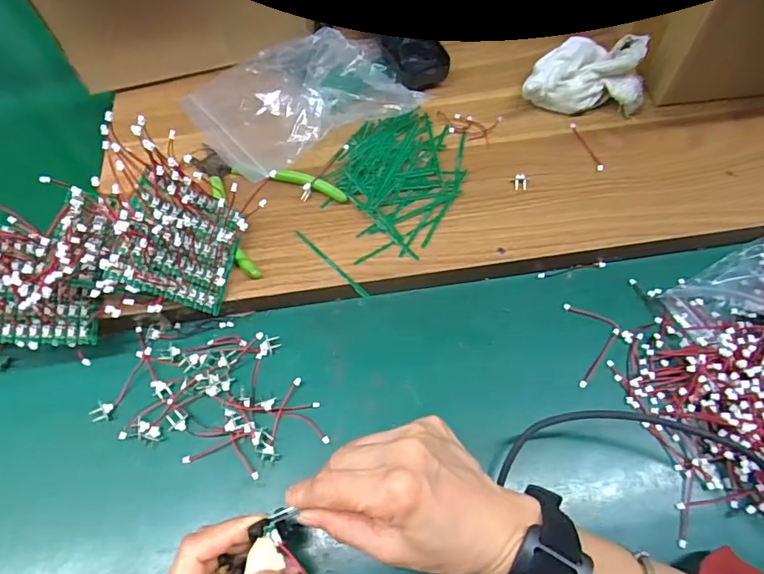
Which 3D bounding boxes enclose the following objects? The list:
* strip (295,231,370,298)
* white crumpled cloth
[{"bbox_3d":[-0.041,-0.020,0.395,0.082,0.006,0.006,40,70,21],"label":"strip"},{"bbox_3d":[0.180,-0.199,0.449,0.111,0.060,0.076,0,64,1],"label":"white crumpled cloth"}]

